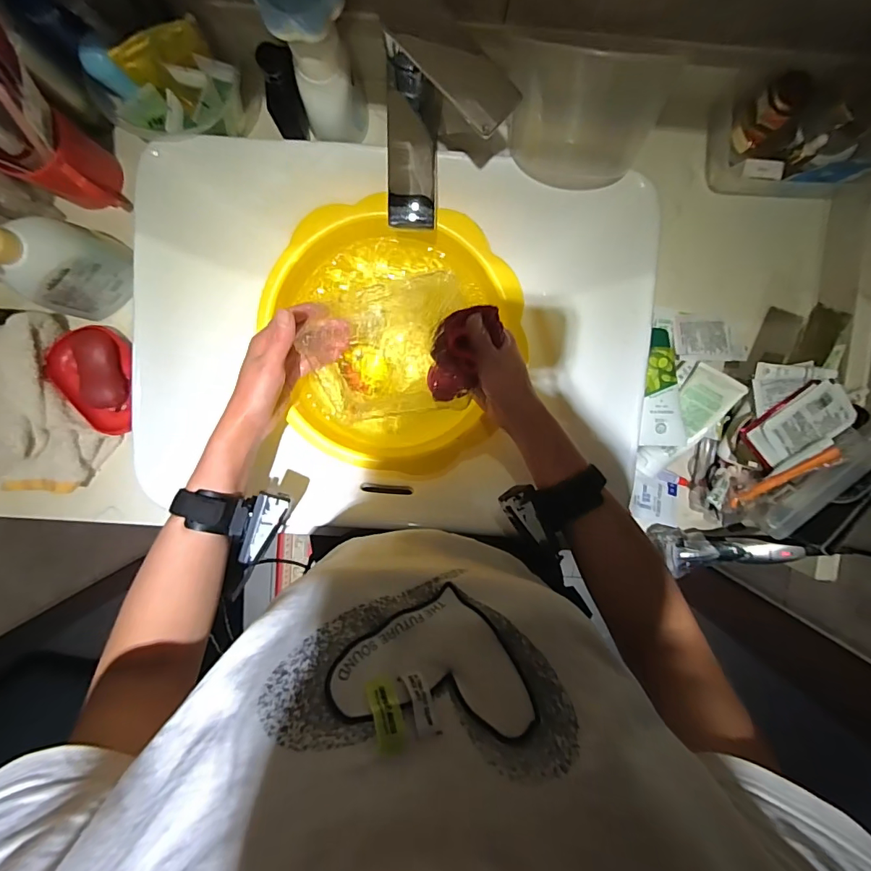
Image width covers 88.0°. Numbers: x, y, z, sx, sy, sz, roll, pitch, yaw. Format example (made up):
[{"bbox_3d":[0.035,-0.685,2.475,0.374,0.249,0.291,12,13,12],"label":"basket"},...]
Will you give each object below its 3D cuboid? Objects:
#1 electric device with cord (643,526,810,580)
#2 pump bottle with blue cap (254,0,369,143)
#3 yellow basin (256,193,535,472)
[{"bbox_3d":[0.341,0.144,0.536,0.158,0.039,0.058,1,96,16],"label":"electric device with cord"},{"bbox_3d":[-0.108,-0.350,0.422,0.063,0.171,0.061,0,95,-1],"label":"pump bottle with blue cap"},{"bbox_3d":[-0.039,-0.107,0.526,0.265,0.083,0.285,0,95,-1],"label":"yellow basin"}]

